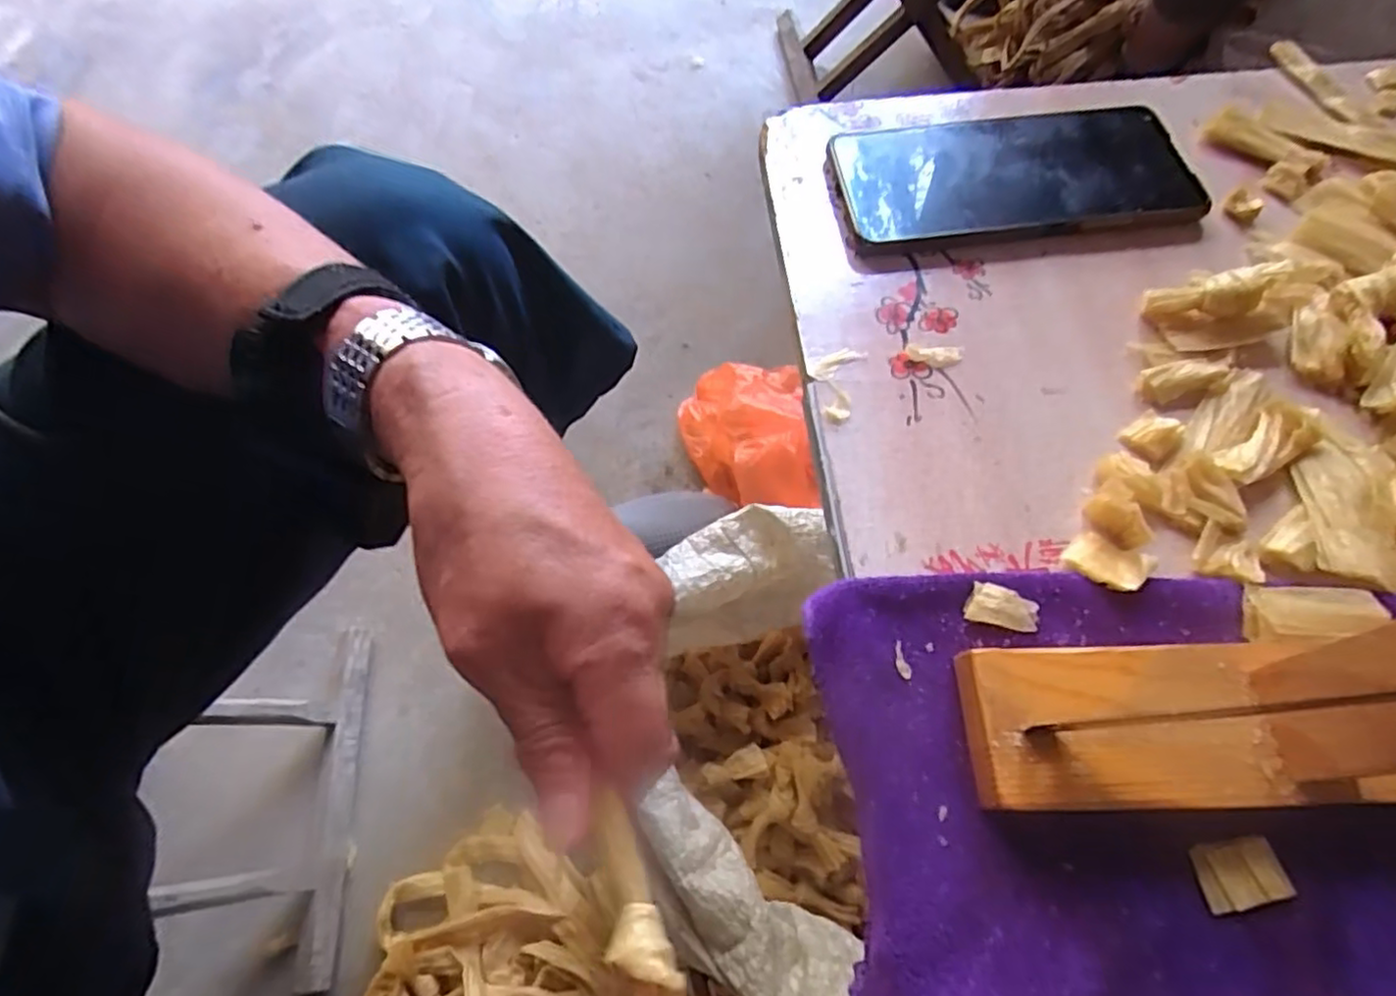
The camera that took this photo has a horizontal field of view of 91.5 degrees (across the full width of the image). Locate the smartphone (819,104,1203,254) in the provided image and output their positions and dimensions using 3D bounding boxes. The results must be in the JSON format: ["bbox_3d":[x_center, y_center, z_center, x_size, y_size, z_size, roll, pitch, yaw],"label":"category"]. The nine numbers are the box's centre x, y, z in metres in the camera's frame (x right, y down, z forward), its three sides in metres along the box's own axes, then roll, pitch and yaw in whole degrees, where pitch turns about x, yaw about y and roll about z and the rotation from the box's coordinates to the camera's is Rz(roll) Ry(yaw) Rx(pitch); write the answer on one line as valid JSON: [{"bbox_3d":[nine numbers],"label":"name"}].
[{"bbox_3d":[0.154,-0.155,0.329,0.168,0.011,0.074,-6,65,-2],"label":"smartphone"}]

